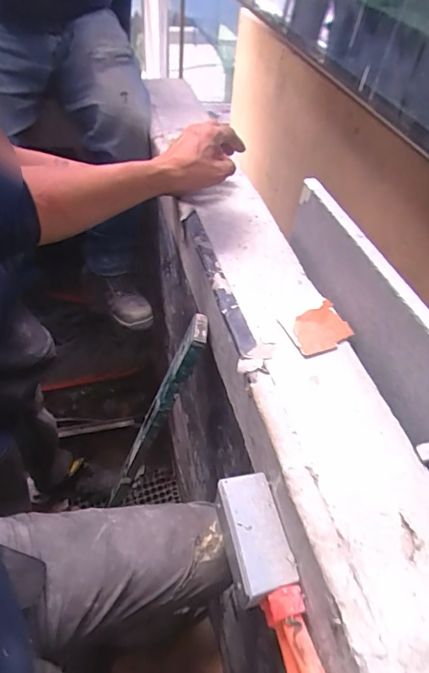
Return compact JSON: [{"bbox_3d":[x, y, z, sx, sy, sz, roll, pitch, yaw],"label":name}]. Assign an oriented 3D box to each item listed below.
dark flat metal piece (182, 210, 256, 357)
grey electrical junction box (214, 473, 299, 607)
[{"bbox_3d":[0.001,-0.091,0.622,0.024,0.008,0.300,-9,48,-14],"label":"dark flat metal piece"},{"bbox_3d":[0.038,0.212,0.460,0.060,0.042,0.113,-8,49,-12],"label":"grey electrical junction box"}]

